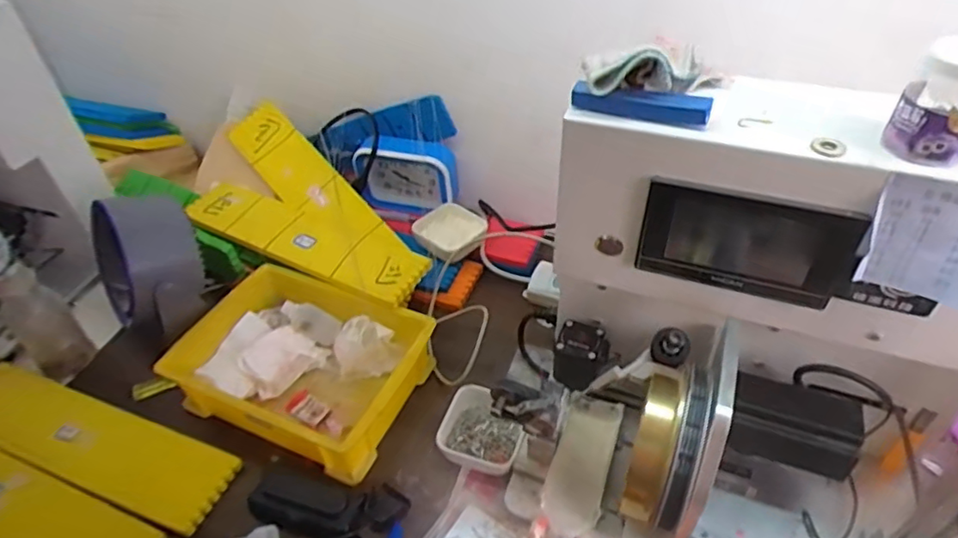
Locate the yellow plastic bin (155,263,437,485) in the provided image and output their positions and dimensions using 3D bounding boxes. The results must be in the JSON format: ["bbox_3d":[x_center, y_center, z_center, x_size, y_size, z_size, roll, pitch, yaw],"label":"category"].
[{"bbox_3d":[-0.190,0.105,0.643,0.248,0.075,0.176,16,46,19],"label":"yellow plastic bin"}]

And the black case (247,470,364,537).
[{"bbox_3d":[-0.162,0.218,0.543,0.110,0.024,0.051,12,45,14],"label":"black case"}]

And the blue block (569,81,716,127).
[{"bbox_3d":[0.109,-0.112,0.397,0.091,0.018,0.017,11,45,14],"label":"blue block"}]

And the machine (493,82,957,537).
[{"bbox_3d":[0.212,0.072,0.445,0.347,0.331,0.239,9,44,11],"label":"machine"}]

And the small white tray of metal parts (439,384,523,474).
[{"bbox_3d":[0.006,0.164,0.597,0.081,0.024,0.089,14,45,17],"label":"small white tray of metal parts"}]

